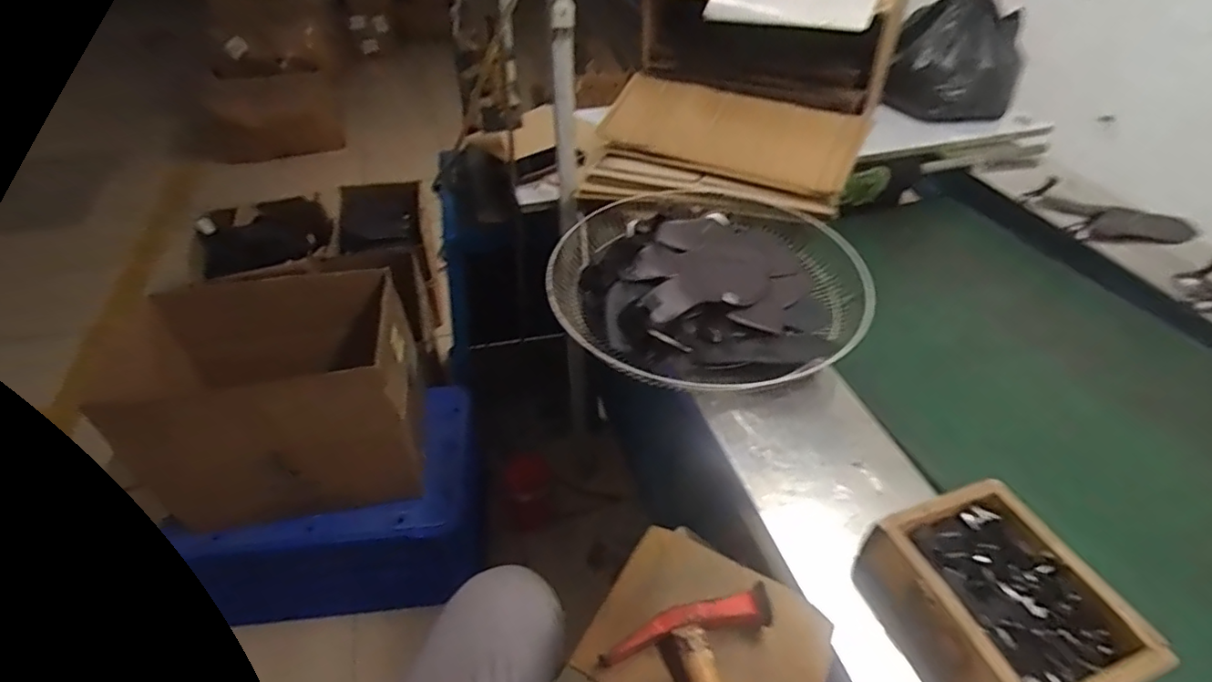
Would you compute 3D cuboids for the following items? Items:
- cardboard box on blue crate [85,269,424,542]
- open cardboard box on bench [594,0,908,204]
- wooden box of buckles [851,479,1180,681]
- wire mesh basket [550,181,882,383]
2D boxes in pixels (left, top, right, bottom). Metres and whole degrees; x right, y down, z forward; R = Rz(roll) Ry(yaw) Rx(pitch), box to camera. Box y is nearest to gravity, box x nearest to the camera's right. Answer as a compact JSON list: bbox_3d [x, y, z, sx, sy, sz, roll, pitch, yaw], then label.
[{"bbox_3d":[-0.628,0.109,1.157,0.477,0.376,0.339,-8,43,-9],"label":"cardboard box on blue crate"},{"bbox_3d":[0.289,-0.531,1.120,0.463,0.274,0.476,16,44,17],"label":"open cardboard box on bench"},{"bbox_3d":[0.348,0.237,0.526,0.165,0.076,0.180,-14,44,-16],"label":"wooden box of buckles"},{"bbox_3d":[0.147,-0.100,0.846,0.427,0.103,0.434,13,43,13],"label":"wire mesh basket"}]

